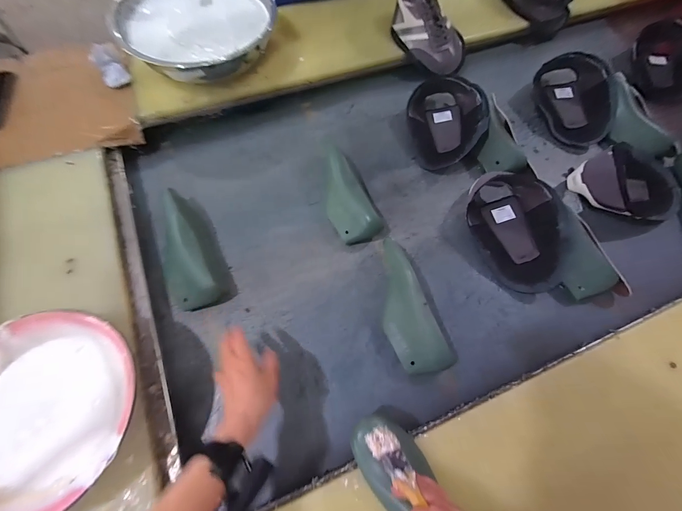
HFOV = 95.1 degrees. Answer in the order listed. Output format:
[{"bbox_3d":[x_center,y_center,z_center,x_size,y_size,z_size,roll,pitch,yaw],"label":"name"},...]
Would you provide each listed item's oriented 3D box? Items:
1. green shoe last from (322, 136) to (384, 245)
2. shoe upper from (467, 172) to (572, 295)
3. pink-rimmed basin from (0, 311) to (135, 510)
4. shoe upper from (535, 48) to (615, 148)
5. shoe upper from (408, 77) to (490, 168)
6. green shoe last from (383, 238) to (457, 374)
[{"bbox_3d":[0.001,-0.130,0.650,0.087,0.058,0.229,-24,71,-10],"label":"green shoe last"},{"bbox_3d":[0.351,-0.054,0.622,0.166,0.083,0.246,-18,71,-9],"label":"shoe upper"},{"bbox_3d":[-0.399,0.208,0.415,0.243,0.064,0.240,1,69,-2],"label":"pink-rimmed basin"},{"bbox_3d":[0.566,-0.390,0.766,0.149,0.094,0.248,-5,69,-4],"label":"shoe upper"},{"bbox_3d":[0.241,-0.309,0.716,0.162,0.083,0.216,-9,69,-5],"label":"shoe upper"},{"bbox_3d":[0.109,0.092,0.556,0.082,0.077,0.237,-21,71,-10],"label":"green shoe last"}]

